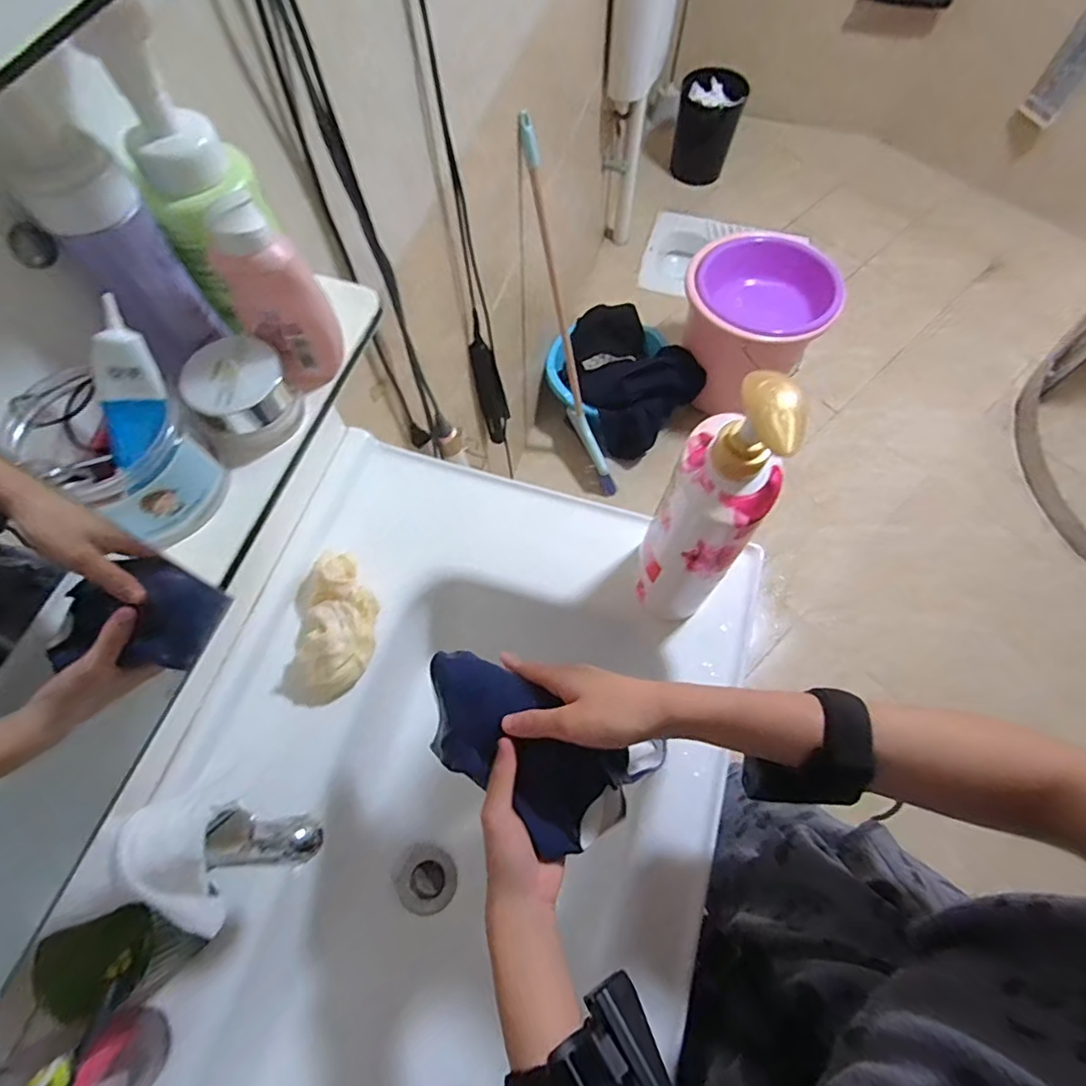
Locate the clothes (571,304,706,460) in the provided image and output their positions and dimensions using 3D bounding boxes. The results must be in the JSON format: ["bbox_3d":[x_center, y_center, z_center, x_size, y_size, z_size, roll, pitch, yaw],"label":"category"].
[{"bbox_3d":[0.221,-0.482,1.569,0.311,0.177,0.385,-33,70,-13],"label":"clothes"}]

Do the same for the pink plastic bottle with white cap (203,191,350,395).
[{"bbox_3d":[-0.150,-0.140,0.318,0.046,0.109,0.026,-38,71,-15],"label":"pink plastic bottle with white cap"}]

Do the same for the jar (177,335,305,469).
[{"bbox_3d":[-0.181,-0.087,0.338,0.057,0.044,0.053,-28,69,-12],"label":"jar"}]

